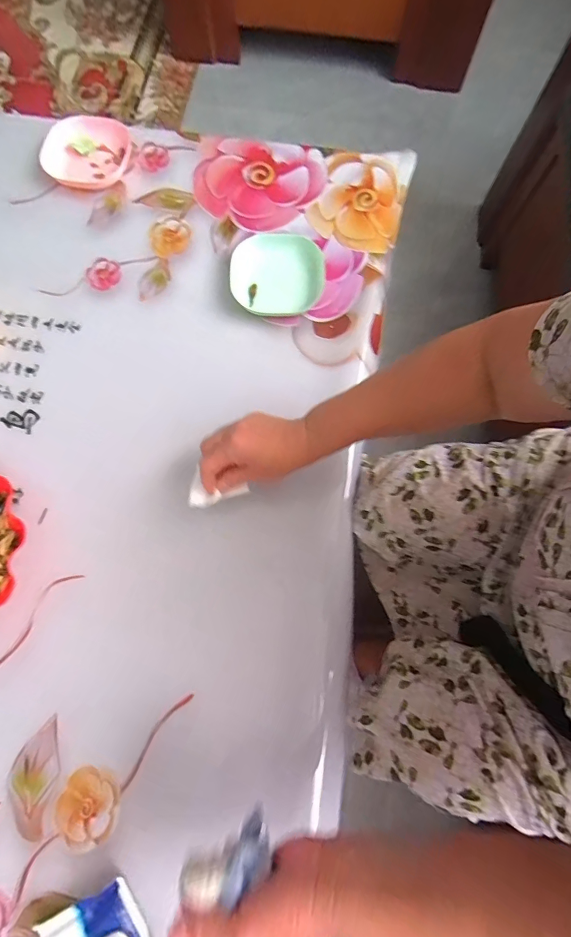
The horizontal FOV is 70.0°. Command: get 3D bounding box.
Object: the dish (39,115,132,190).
[{"bbox_3d":[-0.309,-0.493,0.640,0.121,0.023,0.130,0,75,-2],"label":"dish"}]

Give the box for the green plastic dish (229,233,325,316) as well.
[{"bbox_3d":[-0.012,-0.272,0.575,0.130,0.026,0.118,5,75,0],"label":"green plastic dish"}]

